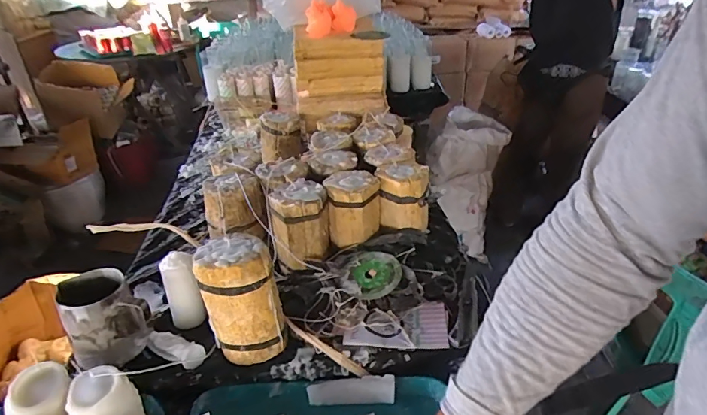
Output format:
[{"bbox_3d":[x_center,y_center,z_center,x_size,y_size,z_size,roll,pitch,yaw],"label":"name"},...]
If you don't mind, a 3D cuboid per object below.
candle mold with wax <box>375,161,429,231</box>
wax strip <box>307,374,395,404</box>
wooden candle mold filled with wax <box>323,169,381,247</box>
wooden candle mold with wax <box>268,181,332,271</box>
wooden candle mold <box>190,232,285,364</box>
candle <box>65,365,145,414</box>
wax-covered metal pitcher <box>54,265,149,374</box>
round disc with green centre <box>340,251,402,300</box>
[{"bbox_3d":[0.086,-0.022,0.802,0.092,0.094,0.090,3,31,6],"label":"candle mold with wax"},{"bbox_3d":[-0.003,0.247,0.605,0.114,0.004,0.035,-1,64,-1],"label":"wax strip"},{"bbox_3d":[0.000,0.002,0.776,0.093,0.106,0.089,-5,31,-6],"label":"wooden candle mold filled with wax"},{"bbox_3d":[-0.088,0.028,0.739,0.091,0.113,0.096,-5,31,-6],"label":"wooden candle mold with wax"},{"bbox_3d":[-0.148,0.119,0.599,0.098,0.151,0.092,-9,32,-13],"label":"wooden candle mold"},{"bbox_3d":[-0.291,0.246,0.534,0.070,0.096,0.070,-26,39,-35],"label":"candle"},{"bbox_3d":[-0.334,0.147,0.604,0.091,0.100,0.096,-22,37,-31],"label":"wax-covered metal pitcher"},{"bbox_3d":[0.027,0.105,0.704,0.092,0.020,0.089,-1,31,0],"label":"round disc with green centre"}]

